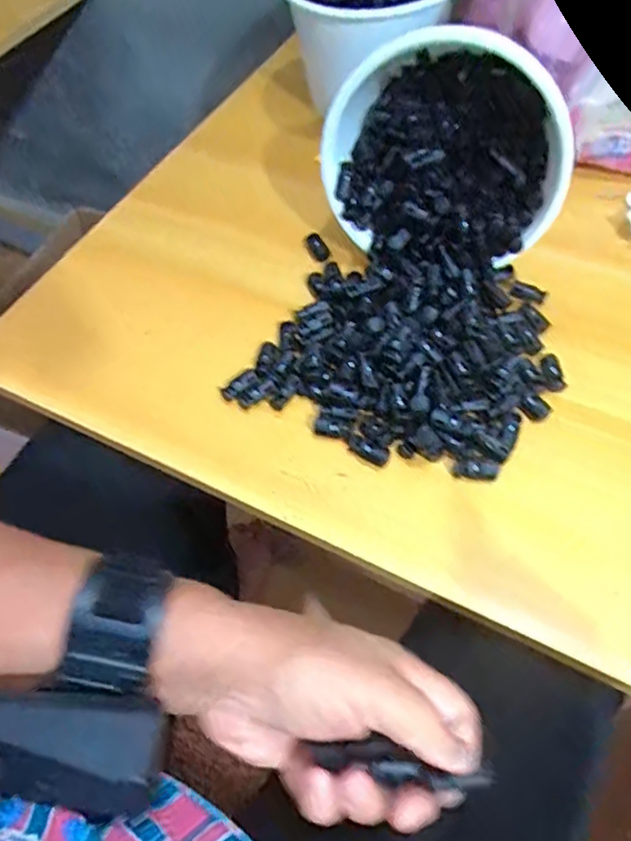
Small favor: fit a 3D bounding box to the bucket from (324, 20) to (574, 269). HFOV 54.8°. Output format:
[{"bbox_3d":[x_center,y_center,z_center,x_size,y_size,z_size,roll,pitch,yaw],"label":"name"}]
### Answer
[{"bbox_3d":[0.097,-0.213,0.449,0.170,0.138,0.149,10,61,5],"label":"bucket"}]

